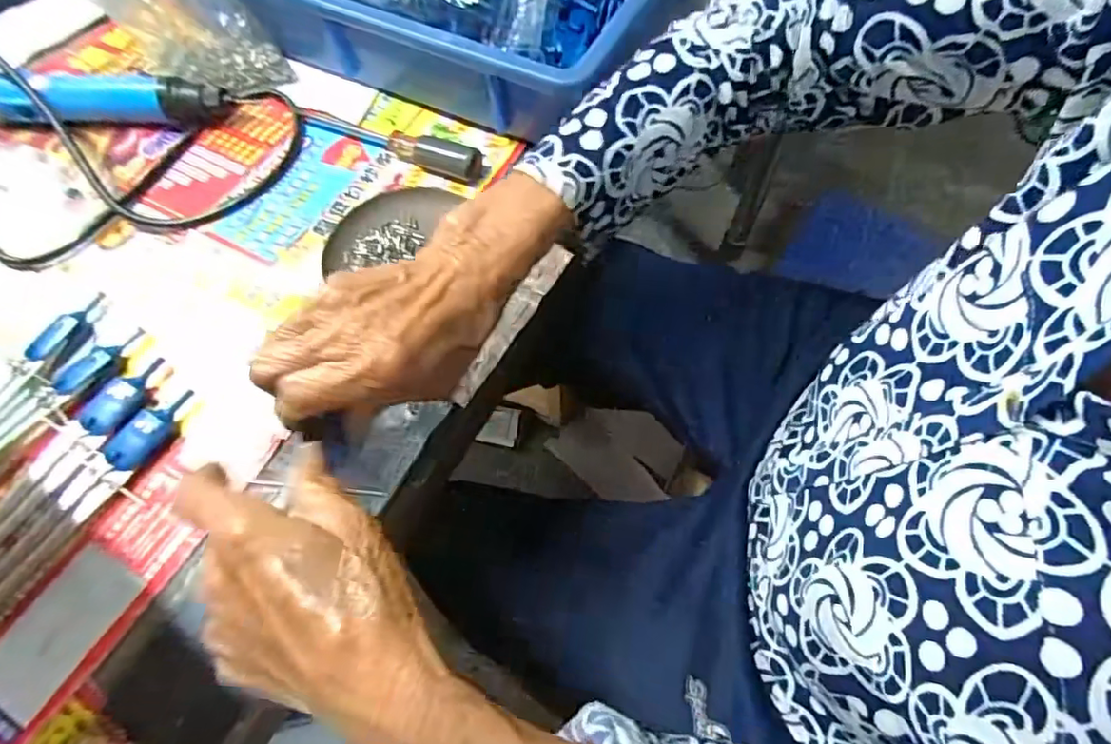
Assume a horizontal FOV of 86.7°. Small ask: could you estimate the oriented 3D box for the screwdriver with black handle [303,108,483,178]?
[{"bbox_3d":[-0.132,-0.184,0.454,0.160,0.022,0.024,24,63,13],"label":"screwdriver with black handle"}]

